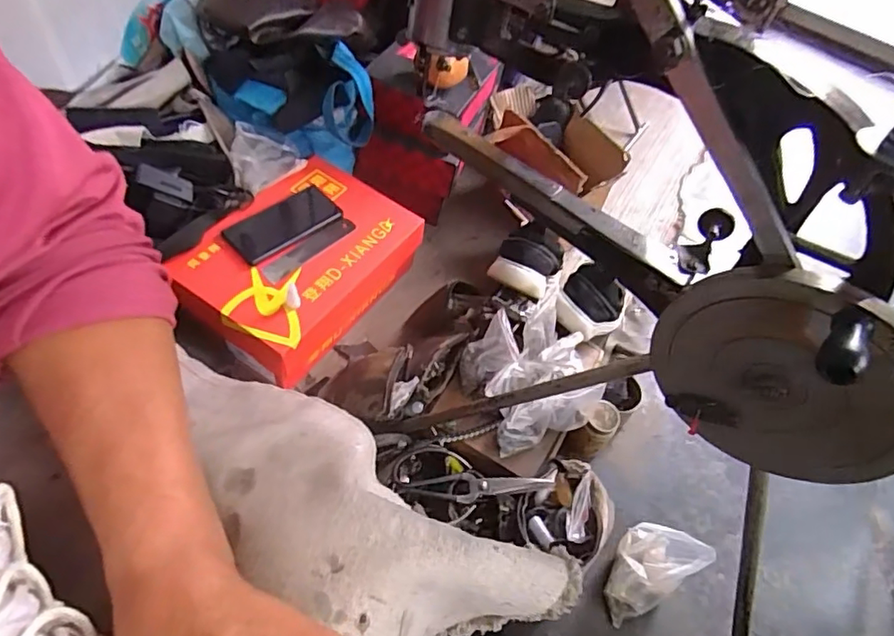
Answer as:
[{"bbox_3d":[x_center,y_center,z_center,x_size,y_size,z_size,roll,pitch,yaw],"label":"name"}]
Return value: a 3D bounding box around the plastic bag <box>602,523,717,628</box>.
[{"bbox_3d":[0.234,0.293,0.663,0.113,0.087,0.082,-26,64,-24],"label":"plastic bag"}]

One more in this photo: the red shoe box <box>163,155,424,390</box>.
[{"bbox_3d":[-0.207,-0.066,0.809,0.218,0.124,0.309,29,57,11],"label":"red shoe box"}]

